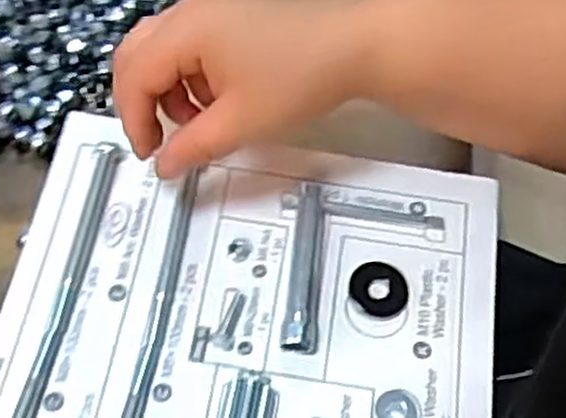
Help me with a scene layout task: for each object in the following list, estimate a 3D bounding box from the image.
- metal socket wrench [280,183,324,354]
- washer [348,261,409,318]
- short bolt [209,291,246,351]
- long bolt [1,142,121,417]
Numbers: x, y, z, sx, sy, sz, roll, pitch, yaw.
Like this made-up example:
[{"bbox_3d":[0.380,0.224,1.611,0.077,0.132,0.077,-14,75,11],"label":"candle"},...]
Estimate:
[{"bbox_3d":[0.012,0.028,0.397,0.016,0.013,0.088,7,58,2],"label":"metal socket wrench"},{"bbox_3d":[0.049,0.039,0.396,0.029,0.004,0.030,-3,58,-4],"label":"washer"},{"bbox_3d":[-0.027,0.054,0.387,0.011,0.007,0.031,13,59,5],"label":"short bolt"},{"bbox_3d":[-0.114,0.058,0.375,0.016,0.015,0.207,10,58,4],"label":"long bolt"}]

